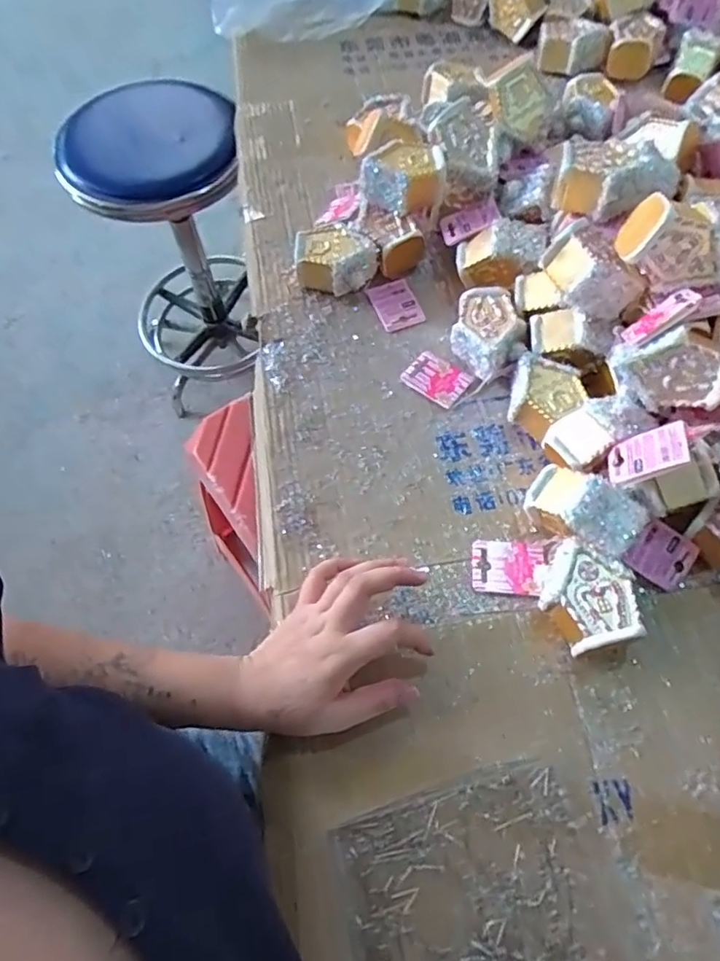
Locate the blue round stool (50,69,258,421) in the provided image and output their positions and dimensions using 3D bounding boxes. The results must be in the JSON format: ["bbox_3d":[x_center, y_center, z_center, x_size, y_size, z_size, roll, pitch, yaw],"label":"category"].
[{"bbox_3d":[-0.369,-0.446,1.196,0.309,0.577,0.333,0,62,1],"label":"blue round stool"}]

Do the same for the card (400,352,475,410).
[{"bbox_3d":[0.078,-0.102,0.576,0.061,0.004,0.047,37,73,16],"label":"card"}]

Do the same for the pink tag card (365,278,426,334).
[{"bbox_3d":[0.039,-0.189,0.620,0.048,0.004,0.061,-20,69,-9],"label":"pink tag card"}]

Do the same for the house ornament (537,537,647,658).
[{"bbox_3d":[0.171,0.090,0.451,0.058,0.048,0.088,-12,62,-5],"label":"house ornament"}]

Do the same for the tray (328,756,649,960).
[{"bbox_3d":[0.090,0.306,0.364,0.175,0.009,0.200,-14,63,-6],"label":"tray"}]

